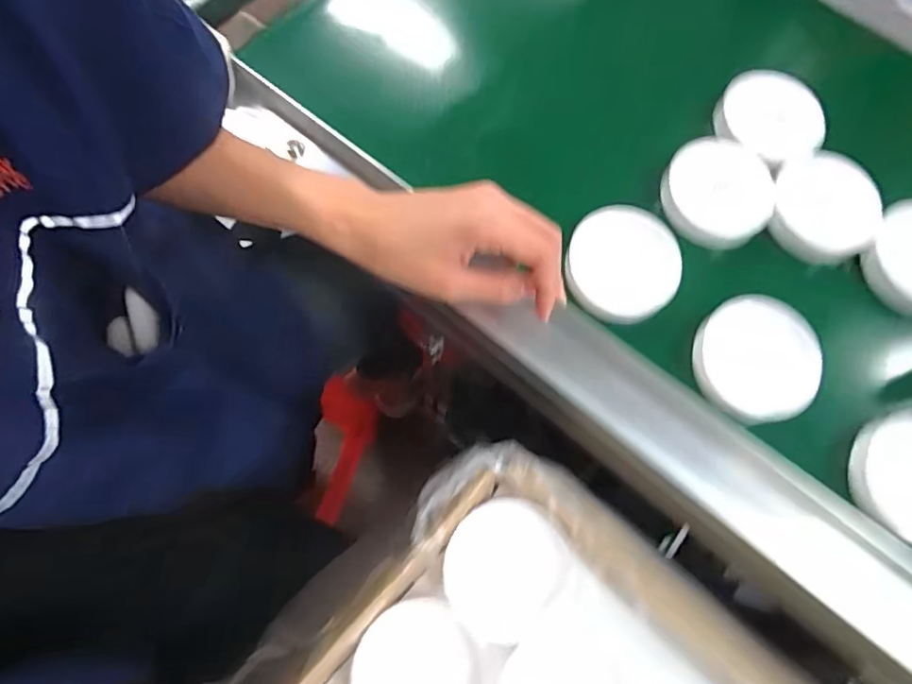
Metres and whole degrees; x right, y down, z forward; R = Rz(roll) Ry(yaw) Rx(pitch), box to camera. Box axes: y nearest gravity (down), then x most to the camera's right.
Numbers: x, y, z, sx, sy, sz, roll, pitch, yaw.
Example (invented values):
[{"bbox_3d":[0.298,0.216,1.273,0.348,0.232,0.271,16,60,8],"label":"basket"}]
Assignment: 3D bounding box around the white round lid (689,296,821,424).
[{"bbox_3d":[0.205,0.010,0.364,0.083,0.011,0.080,1,73,-2],"label":"white round lid"}]

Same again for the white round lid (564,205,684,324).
[{"bbox_3d":[0.120,-0.057,0.380,0.078,0.010,0.080,1,73,-2],"label":"white round lid"}]

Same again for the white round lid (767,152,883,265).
[{"bbox_3d":[0.275,-0.100,0.403,0.076,0.023,0.075,1,73,-2],"label":"white round lid"}]

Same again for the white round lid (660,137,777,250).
[{"bbox_3d":[0.200,-0.115,0.409,0.079,0.021,0.079,1,73,-2],"label":"white round lid"}]

